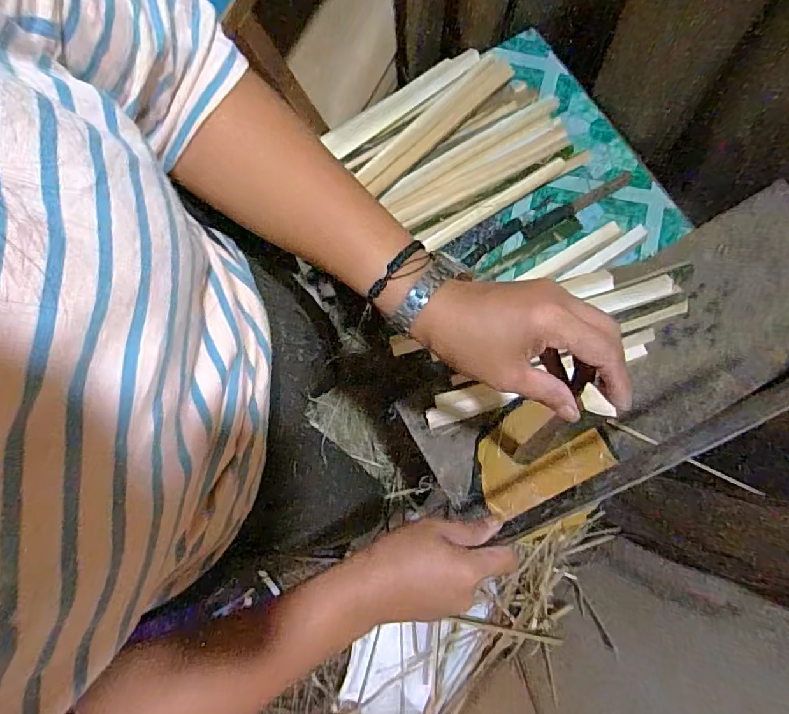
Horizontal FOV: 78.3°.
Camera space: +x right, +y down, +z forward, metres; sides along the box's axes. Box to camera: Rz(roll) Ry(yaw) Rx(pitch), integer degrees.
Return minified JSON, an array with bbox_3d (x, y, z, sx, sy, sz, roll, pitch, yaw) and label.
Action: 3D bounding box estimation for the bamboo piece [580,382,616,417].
[{"bbox_3d":[0.126,0.029,0.305,0.013,0.004,0.025,-35,68,5],"label":"bamboo piece"}]

